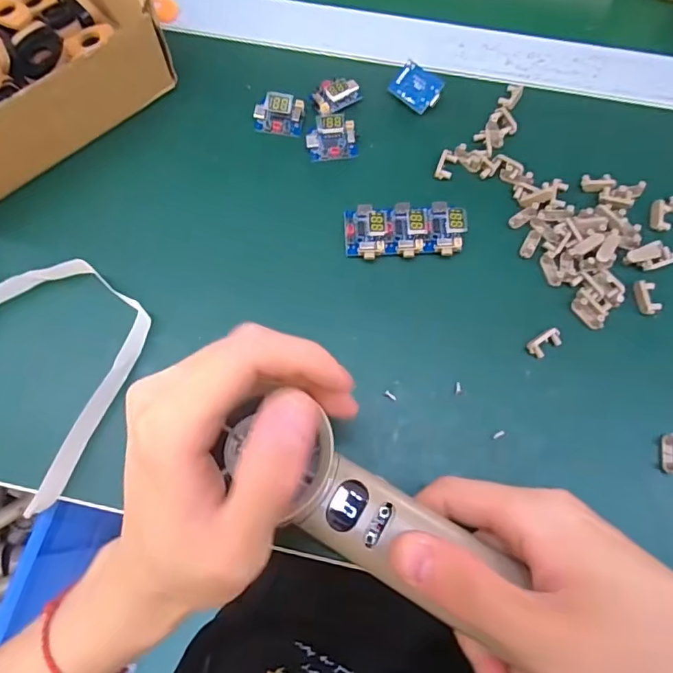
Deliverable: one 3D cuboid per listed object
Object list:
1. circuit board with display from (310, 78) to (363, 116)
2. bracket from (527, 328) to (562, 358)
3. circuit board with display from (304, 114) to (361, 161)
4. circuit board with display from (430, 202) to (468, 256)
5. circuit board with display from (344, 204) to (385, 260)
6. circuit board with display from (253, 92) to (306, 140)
[{"bbox_3d":[0.000,-0.153,0.311,0.030,0.013,0.020,-28,75,-7],"label":"circuit board with display"},{"bbox_3d":[0.111,0.003,0.265,0.019,0.006,0.010,-30,75,-8],"label":"bracket"},{"bbox_3d":[-0.003,-0.120,0.302,0.030,0.014,0.021,-6,73,-1],"label":"circuit board with display"},{"bbox_3d":[0.063,-0.062,0.282,0.017,0.014,0.032,-2,73,0],"label":"circuit board with display"},{"bbox_3d":[0.016,-0.060,0.283,0.022,0.014,0.033,-1,73,1],"label":"circuit board with display"},{"bbox_3d":[-0.036,-0.137,0.308,0.030,0.014,0.021,3,73,2],"label":"circuit board with display"}]

